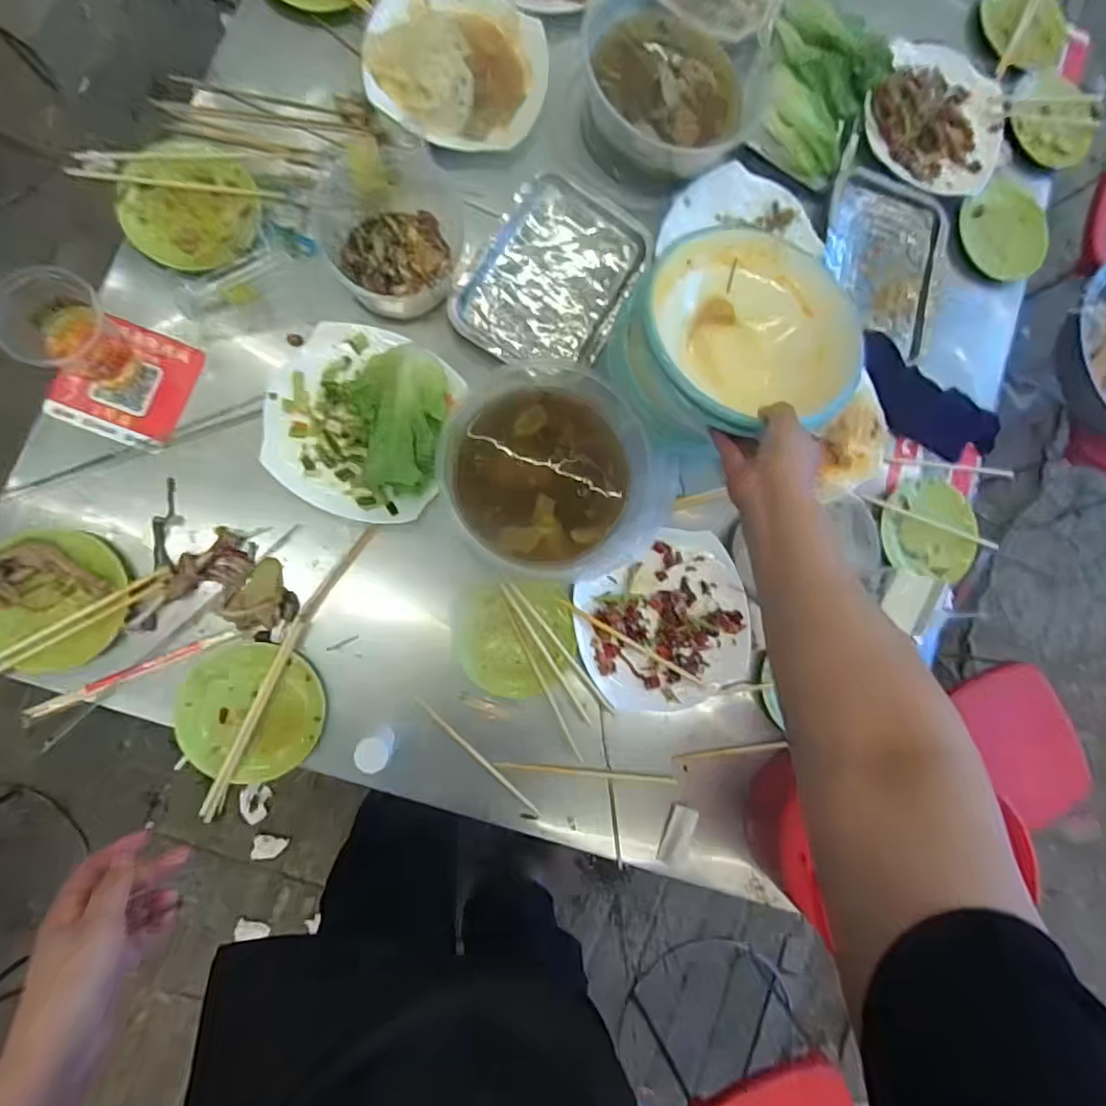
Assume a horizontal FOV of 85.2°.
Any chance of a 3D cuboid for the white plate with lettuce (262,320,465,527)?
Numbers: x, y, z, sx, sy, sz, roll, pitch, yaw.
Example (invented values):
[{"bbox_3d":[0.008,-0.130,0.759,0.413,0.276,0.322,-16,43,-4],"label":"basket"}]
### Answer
[{"bbox_3d":[-0.224,-0.155,0.695,0.203,0.073,0.218,0,88,-10],"label":"white plate with lettuce"}]

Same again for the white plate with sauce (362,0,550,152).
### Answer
[{"bbox_3d":[-0.117,-0.611,0.739,0.217,0.035,0.217,0,88,-10],"label":"white plate with sauce"}]

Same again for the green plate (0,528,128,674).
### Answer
[{"bbox_3d":[-0.542,0.052,0.644,0.148,0.034,0.149,0,88,-10],"label":"green plate"}]

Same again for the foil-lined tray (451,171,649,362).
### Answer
[{"bbox_3d":[0.002,-0.353,0.774,0.190,0.025,0.259,30,83,-7],"label":"foil-lined tray"}]

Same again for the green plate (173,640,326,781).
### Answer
[{"bbox_3d":[-0.337,0.179,0.675,0.148,0.027,0.145,0,88,-10],"label":"green plate"}]

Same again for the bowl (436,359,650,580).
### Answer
[{"bbox_3d":[-0.012,-0.103,0.706,0.243,0.083,0.266,0,88,-10],"label":"bowl"}]

